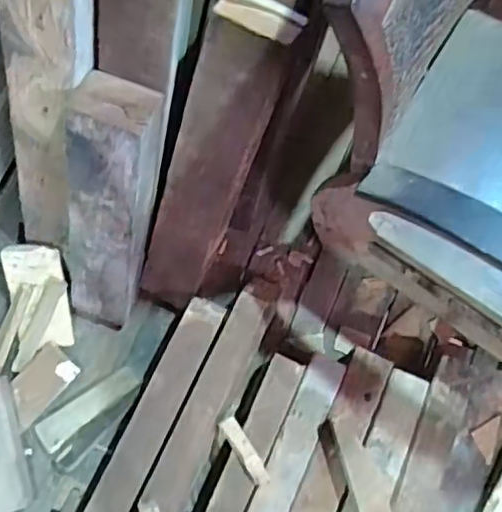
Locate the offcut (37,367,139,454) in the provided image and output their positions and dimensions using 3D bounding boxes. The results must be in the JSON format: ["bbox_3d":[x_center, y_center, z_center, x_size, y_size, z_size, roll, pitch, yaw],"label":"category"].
[{"bbox_3d":[-0.324,0.304,1.277,0.219,0.016,0.058,-35,79,-10],"label":"offcut"}]

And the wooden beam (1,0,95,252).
[{"bbox_3d":[-0.326,-0.212,1.022,0.131,0.564,0.063,30,50,6],"label":"wooden beam"}]

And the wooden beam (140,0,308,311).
[{"bbox_3d":[-0.067,-0.129,1.061,0.119,0.630,0.090,31,46,6],"label":"wooden beam"}]

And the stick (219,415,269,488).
[{"bbox_3d":[-0.011,0.352,1.150,0.033,0.015,0.134,-33,78,-9],"label":"stick"}]

